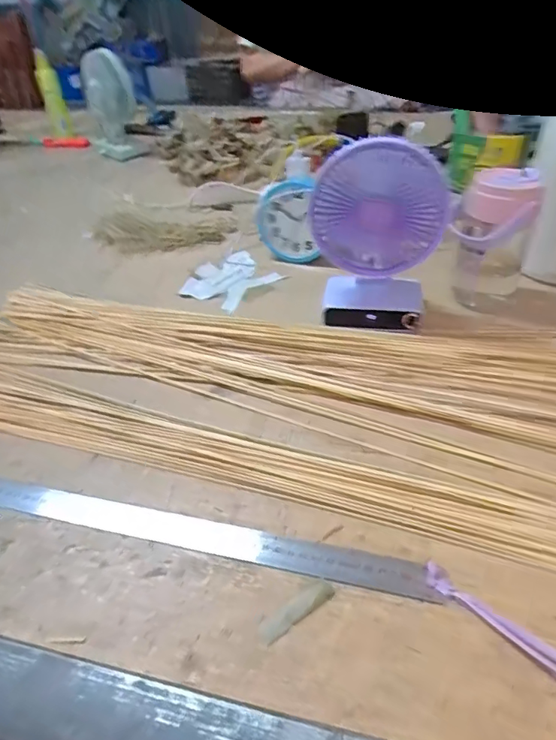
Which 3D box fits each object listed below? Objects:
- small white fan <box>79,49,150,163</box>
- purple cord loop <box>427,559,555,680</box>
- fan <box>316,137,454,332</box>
[{"bbox_3d":[-0.406,-0.643,1.224,0.100,0.224,0.141,-23,43,-20],"label":"small white fan"},{"bbox_3d":[0.158,0.179,0.348,0.018,0.005,0.122,-35,48,-31],"label":"purple cord loop"},{"bbox_3d":[0.116,-0.153,0.584,0.149,0.208,0.074,4,41,11],"label":"fan"}]

